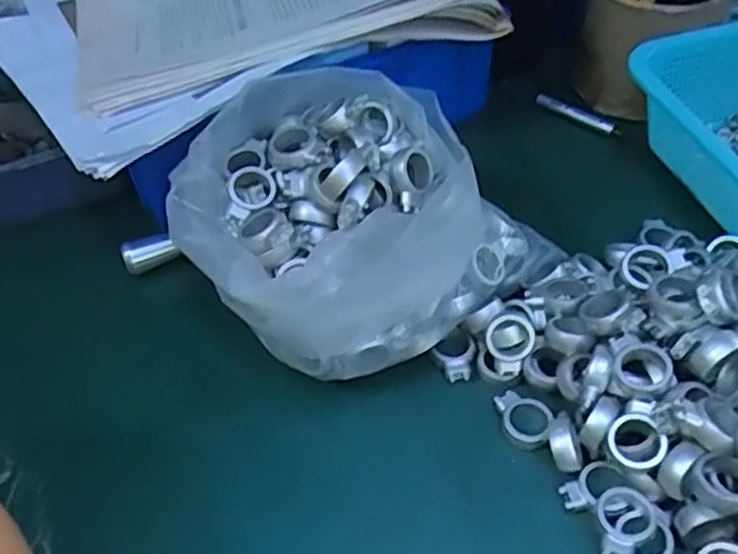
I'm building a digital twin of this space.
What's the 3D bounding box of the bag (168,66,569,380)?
[{"bbox_3d":[-0.007,-0.030,0.403,0.181,0.117,0.150,-33,52,-24],"label":"bag"}]

